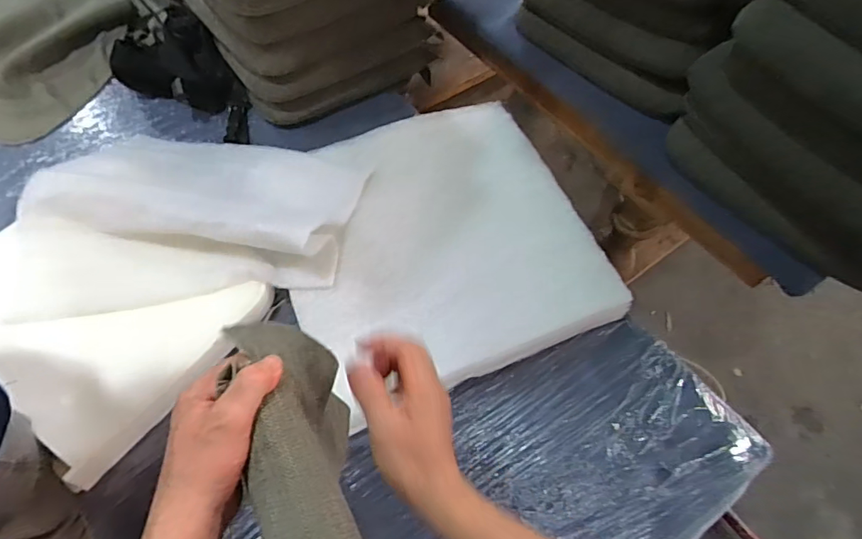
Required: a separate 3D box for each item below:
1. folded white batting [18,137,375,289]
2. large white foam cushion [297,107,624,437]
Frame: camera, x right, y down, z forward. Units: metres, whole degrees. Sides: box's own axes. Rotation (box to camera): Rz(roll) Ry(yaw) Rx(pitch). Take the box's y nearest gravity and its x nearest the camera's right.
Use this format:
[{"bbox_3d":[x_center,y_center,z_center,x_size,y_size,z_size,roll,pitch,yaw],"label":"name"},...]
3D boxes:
[{"bbox_3d":[-0.403,-0.162,0.877,0.538,0.114,0.279,13,61,5],"label":"folded white batting"},{"bbox_3d":[-0.001,-0.064,0.900,0.529,0.081,0.530,-19,63,-13],"label":"large white foam cushion"}]

